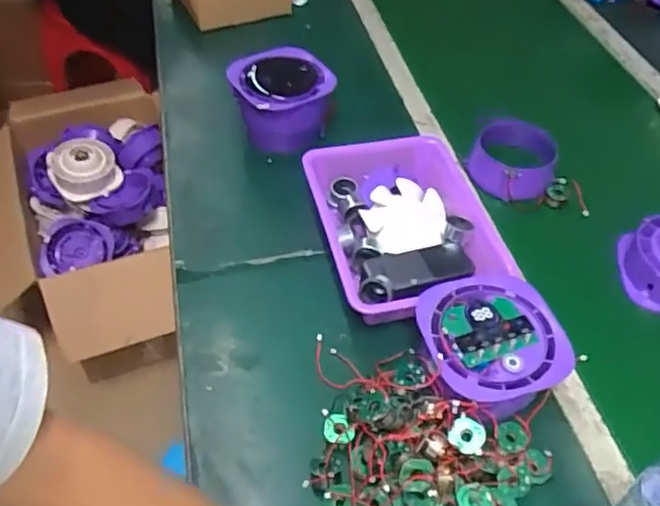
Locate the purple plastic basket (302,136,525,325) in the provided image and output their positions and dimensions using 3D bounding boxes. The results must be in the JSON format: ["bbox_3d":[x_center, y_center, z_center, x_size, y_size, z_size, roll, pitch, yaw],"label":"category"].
[{"bbox_3d":[0.105,-0.037,0.768,0.233,0.068,0.282,-12,51,-11],"label":"purple plastic basket"}]

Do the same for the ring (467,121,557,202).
[{"bbox_3d":[0.270,-0.135,0.891,0.117,0.066,0.103,23,53,17],"label":"ring"}]

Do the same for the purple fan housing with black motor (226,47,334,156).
[{"bbox_3d":[-0.070,-0.220,0.912,0.150,0.119,0.120,-3,50,-4],"label":"purple fan housing with black motor"}]

